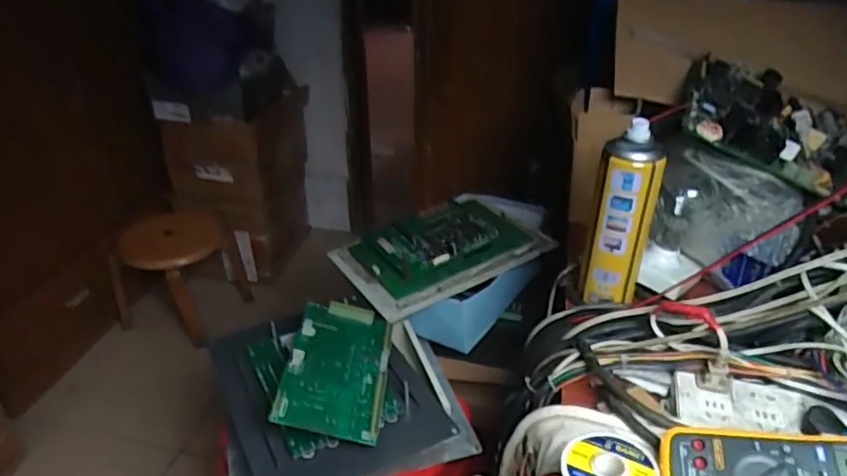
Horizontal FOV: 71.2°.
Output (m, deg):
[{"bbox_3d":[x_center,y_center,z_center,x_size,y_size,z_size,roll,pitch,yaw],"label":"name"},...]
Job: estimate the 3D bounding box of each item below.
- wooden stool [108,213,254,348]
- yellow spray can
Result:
[{"bbox_3d":[-0.626,0.110,1.570,0.341,0.306,0.237,-21,37,-30],"label":"wooden stool"},{"bbox_3d":[0.218,-0.024,0.653,0.061,0.205,0.049,11,33,18],"label":"yellow spray can"}]

